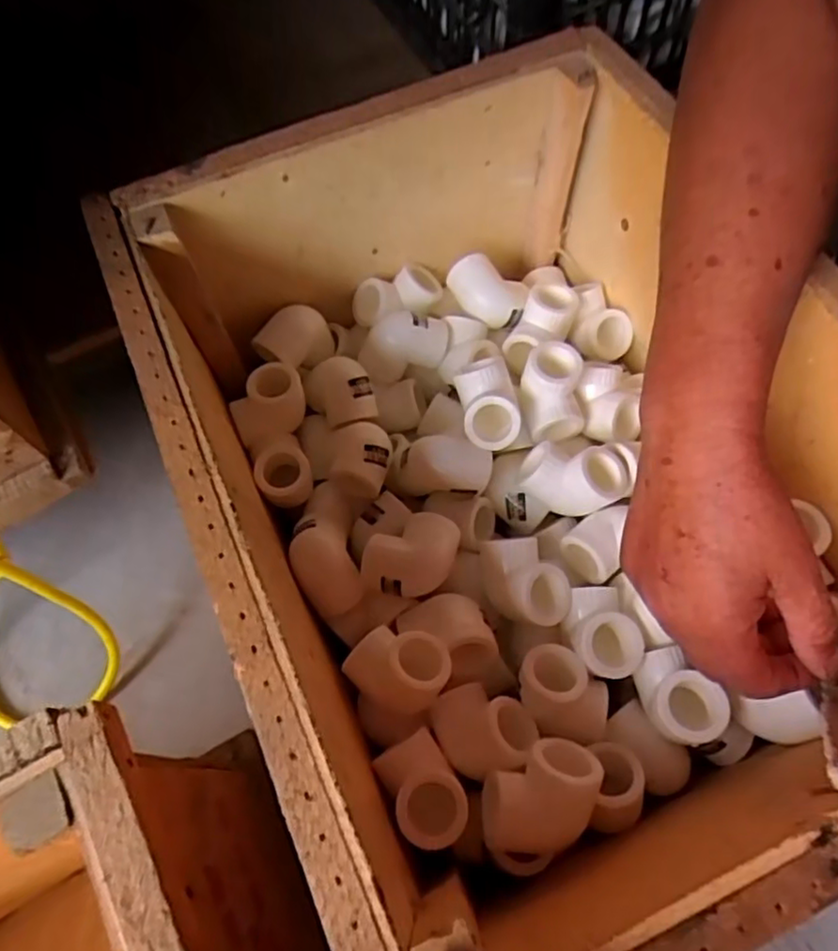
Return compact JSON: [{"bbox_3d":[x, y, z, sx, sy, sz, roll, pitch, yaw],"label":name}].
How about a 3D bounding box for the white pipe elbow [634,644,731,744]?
[{"bbox_3d":[0.135,0.115,0.342,0.033,0.042,0.047,-16,66,-5],"label":"white pipe elbow"}]

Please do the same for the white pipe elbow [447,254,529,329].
[{"bbox_3d":[0.048,-0.131,0.466,0.056,0.033,0.038,35,92,-5],"label":"white pipe elbow"}]

